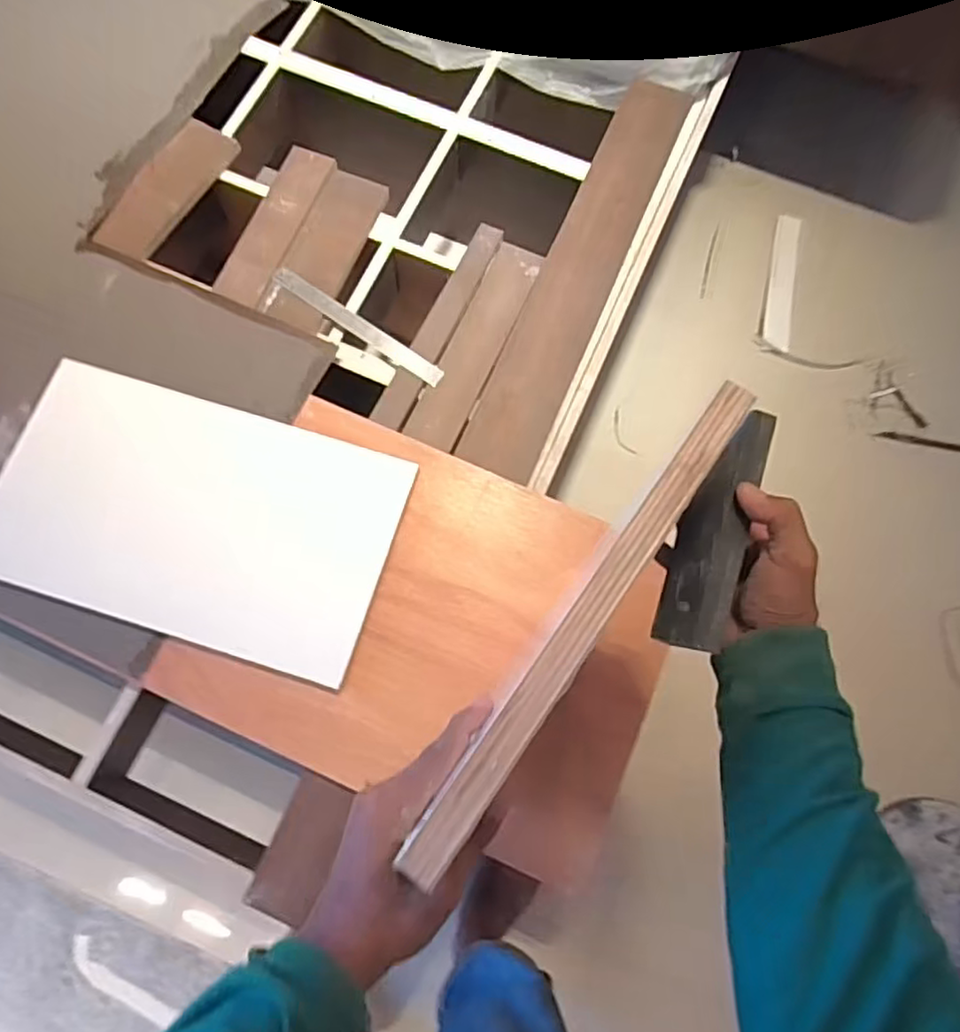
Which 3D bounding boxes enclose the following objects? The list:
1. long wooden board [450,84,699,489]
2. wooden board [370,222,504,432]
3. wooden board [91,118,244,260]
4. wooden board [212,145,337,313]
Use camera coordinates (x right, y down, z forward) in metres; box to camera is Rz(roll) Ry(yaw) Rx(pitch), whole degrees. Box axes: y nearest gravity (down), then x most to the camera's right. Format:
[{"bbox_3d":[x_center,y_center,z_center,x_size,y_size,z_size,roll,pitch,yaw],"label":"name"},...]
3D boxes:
[{"bbox_3d":[0.168,-0.413,1.063,0.118,0.026,0.770,22,75,5],"label":"long wooden board"},{"bbox_3d":[-0.062,-0.306,1.031,0.050,0.013,0.380,25,75,5],"label":"wooden board"},{"bbox_3d":[-0.525,-0.548,1.091,0.100,0.011,0.280,30,76,7],"label":"wooden board"},{"bbox_3d":[-0.333,-0.478,1.073,0.094,0.019,0.297,20,75,4],"label":"wooden board"}]

